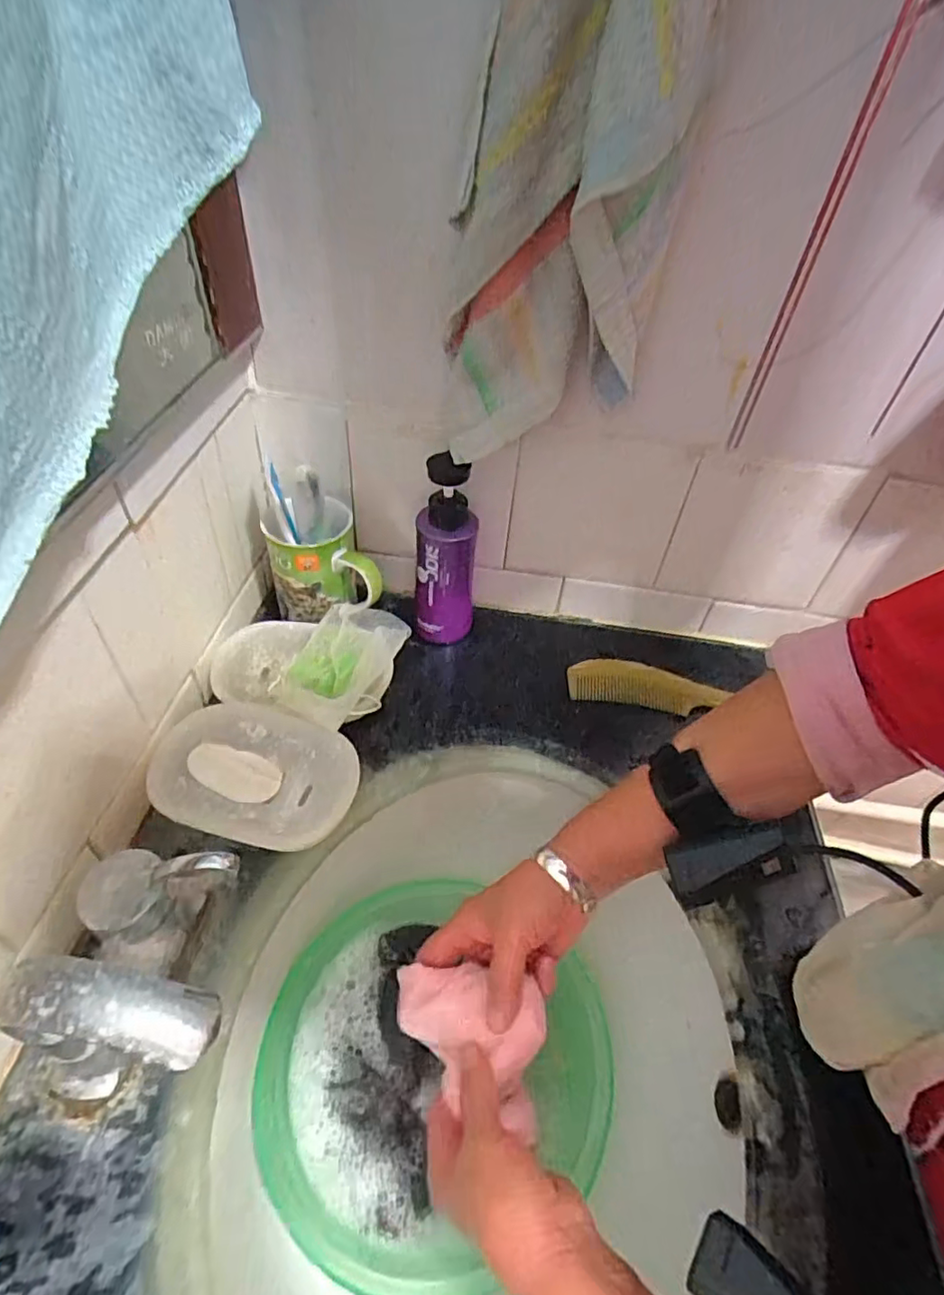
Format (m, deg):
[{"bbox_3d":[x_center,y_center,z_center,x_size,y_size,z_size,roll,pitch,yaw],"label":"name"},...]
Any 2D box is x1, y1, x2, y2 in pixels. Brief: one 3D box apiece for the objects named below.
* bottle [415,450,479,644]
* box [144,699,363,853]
[{"bbox_3d":[-0.024,-0.081,0.558,0.053,0.187,0.048,3,47,-3],"label":"bottle"},{"bbox_3d":[-0.163,0.102,0.467,0.148,0.039,0.105,14,47,7],"label":"box"}]

